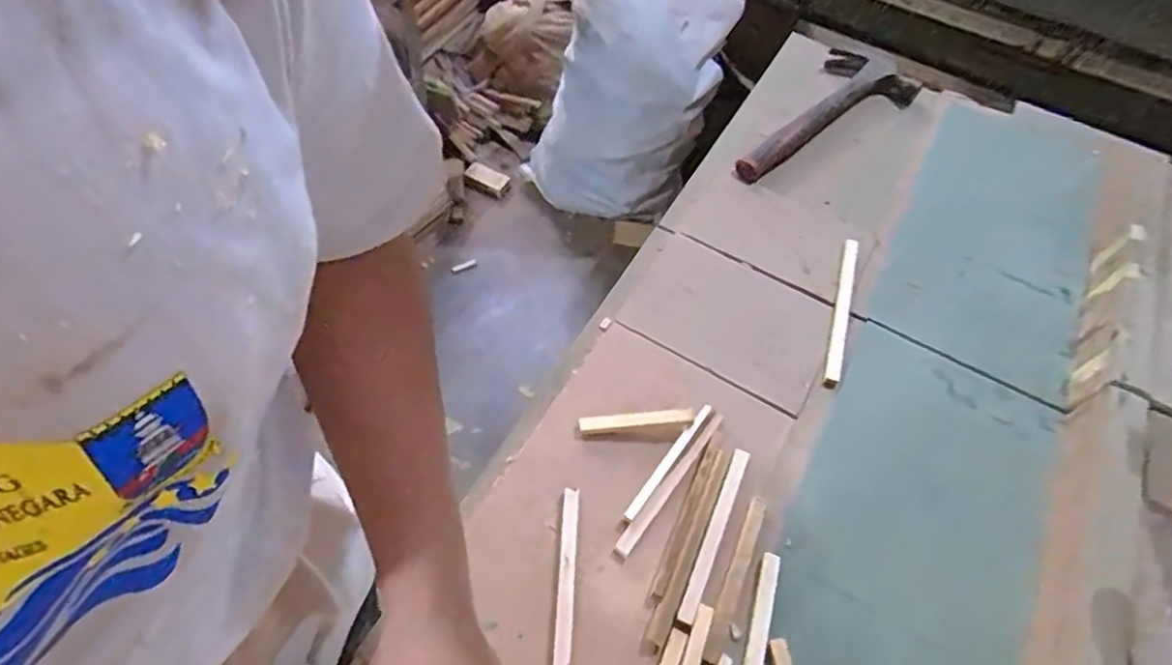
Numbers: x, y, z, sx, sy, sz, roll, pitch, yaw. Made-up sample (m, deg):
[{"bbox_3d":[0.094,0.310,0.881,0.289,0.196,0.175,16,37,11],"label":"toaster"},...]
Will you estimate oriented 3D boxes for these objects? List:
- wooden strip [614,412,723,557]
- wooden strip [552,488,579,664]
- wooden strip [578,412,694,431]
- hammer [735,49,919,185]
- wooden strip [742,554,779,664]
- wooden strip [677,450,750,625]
[{"bbox_3d":[0.079,0.135,0.600,0.014,0.004,0.165,34,62,16],"label":"wooden strip"},{"bbox_3d":[-0.017,0.214,0.533,0.014,0.013,0.175,4,58,-1],"label":"wooden strip"},{"bbox_3d":[0.048,0.085,0.621,0.107,0.013,0.014,-1,58,-4],"label":"wooden strip"},{"bbox_3d":[0.328,-0.286,0.880,0.125,0.057,0.327,38,63,18],"label":"hammer"},{"bbox_3d":[0.139,0.246,0.527,0.016,0.006,0.133,17,59,7],"label":"wooden strip"},{"bbox_3d":[0.114,0.175,0.572,0.014,0.004,0.162,22,60,10],"label":"wooden strip"}]

